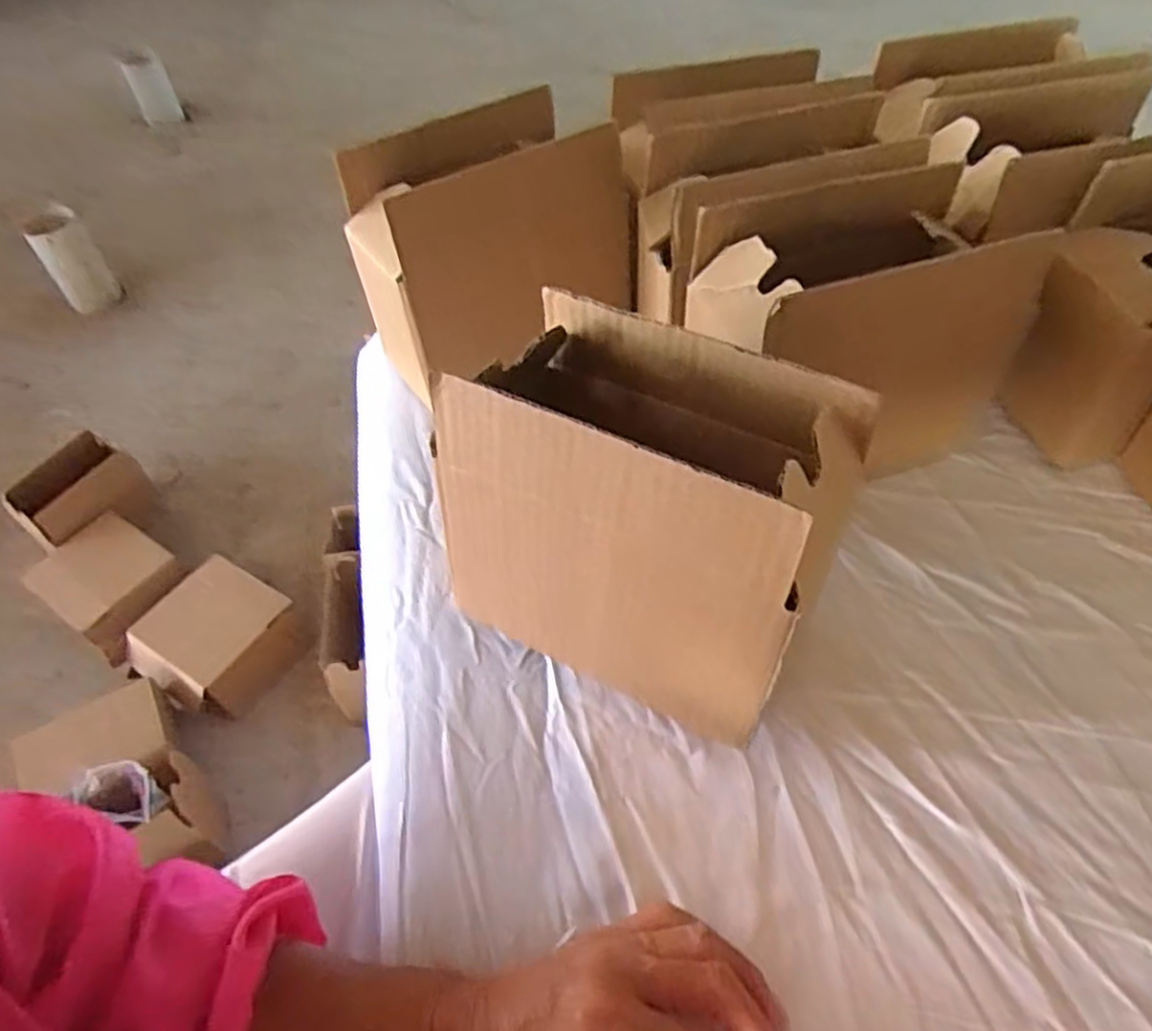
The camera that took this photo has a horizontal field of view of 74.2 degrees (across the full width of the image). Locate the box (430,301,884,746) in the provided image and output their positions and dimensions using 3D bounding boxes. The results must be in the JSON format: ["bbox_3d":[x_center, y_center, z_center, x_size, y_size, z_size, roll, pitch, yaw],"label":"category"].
[{"bbox_3d":[0.033,0.002,0.375,0.170,0.174,0.111,25,56,21],"label":"box"}]

